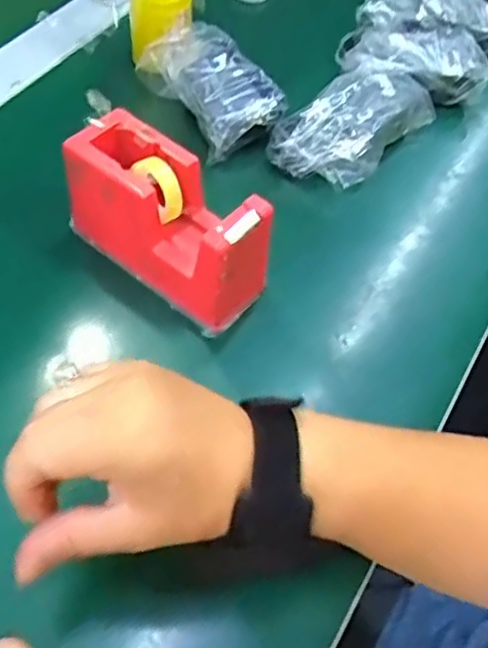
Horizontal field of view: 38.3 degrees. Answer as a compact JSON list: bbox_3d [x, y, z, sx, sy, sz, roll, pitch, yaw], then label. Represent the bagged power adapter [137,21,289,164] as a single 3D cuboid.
[{"bbox_3d":[-0.025,-0.184,0.546,0.072,0.039,0.118,-27,58,-22],"label":"bagged power adapter"}]

